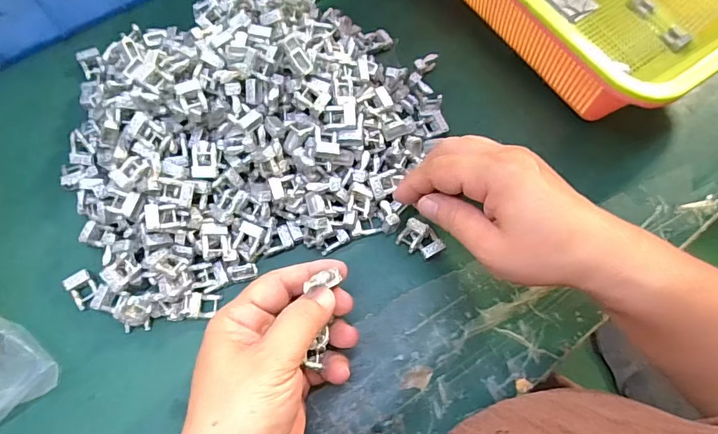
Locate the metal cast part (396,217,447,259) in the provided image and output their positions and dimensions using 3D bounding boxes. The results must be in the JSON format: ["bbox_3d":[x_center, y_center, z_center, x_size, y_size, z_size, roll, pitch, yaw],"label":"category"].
[{"bbox_3d":[0.044,0.017,0.314,0.031,0.013,0.020,30,70,10],"label":"metal cast part"}]

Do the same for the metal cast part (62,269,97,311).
[{"bbox_3d":[-0.183,0.049,0.297,0.015,0.013,0.022,-35,73,-15],"label":"metal cast part"}]

